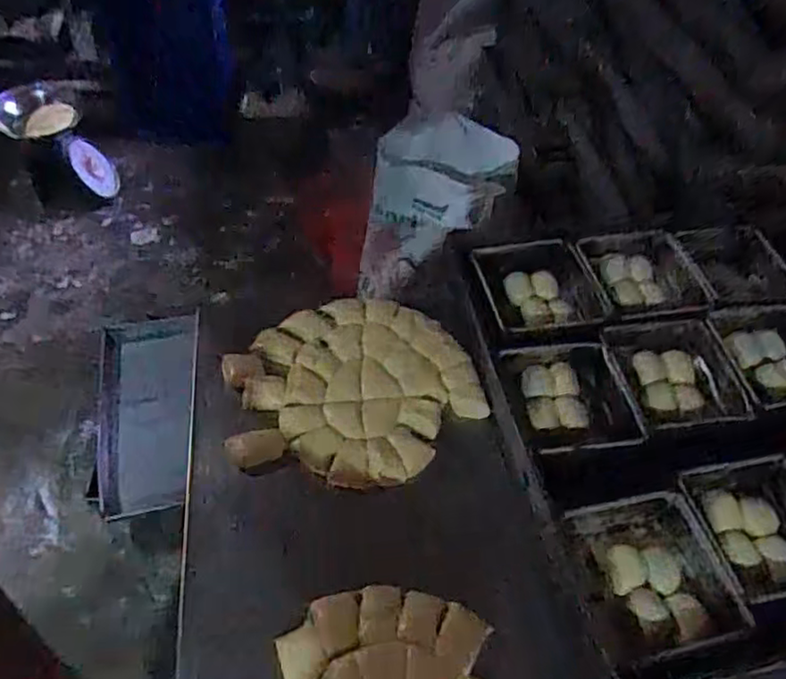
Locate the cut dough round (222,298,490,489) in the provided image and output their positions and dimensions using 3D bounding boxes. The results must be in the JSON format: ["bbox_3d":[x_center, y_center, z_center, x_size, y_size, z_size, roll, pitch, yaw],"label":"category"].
[{"bbox_3d":[-0.041,0.047,0.620,0.222,0.014,0.192,-29,59,-24],"label":"cut dough round"}]

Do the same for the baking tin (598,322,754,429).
[{"bbox_3d":[0.275,0.035,0.654,0.125,0.032,0.125,-8,59,-12],"label":"baking tin"}]

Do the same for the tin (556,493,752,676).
[{"bbox_3d":[0.202,0.185,0.528,0.111,0.041,0.117,-10,54,-12],"label":"tin"}]

